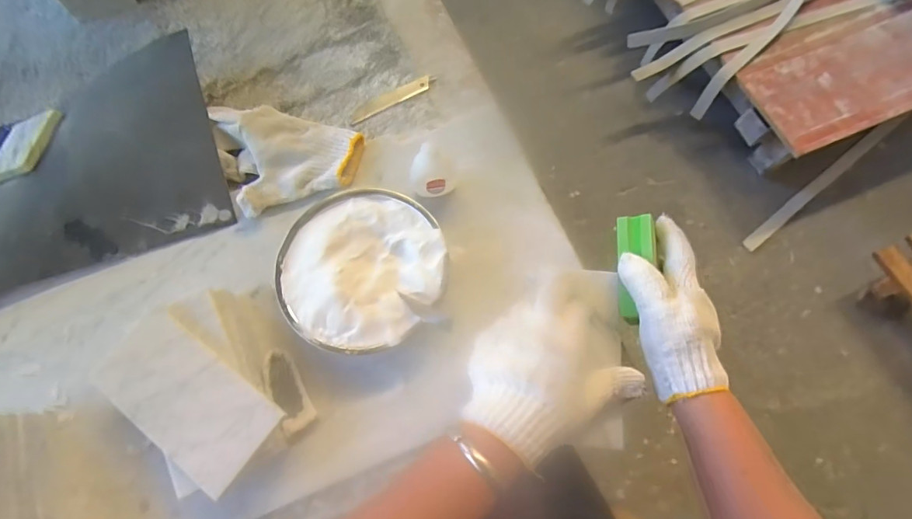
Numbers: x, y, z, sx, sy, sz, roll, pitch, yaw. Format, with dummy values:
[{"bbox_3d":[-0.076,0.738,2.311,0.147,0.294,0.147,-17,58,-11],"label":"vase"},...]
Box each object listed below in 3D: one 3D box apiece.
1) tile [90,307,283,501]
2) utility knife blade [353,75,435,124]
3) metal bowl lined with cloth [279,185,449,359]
[{"bbox_3d":[-0.211,0.108,0.353,0.139,0.010,0.075,37,75,12],"label":"tile"},{"bbox_3d":[-0.070,-0.181,0.506,0.105,0.004,0.018,-30,73,-10],"label":"utility knife blade"},{"bbox_3d":[-0.085,0.004,0.404,0.140,0.036,0.149,0,71,0],"label":"metal bowl lined with cloth"}]

